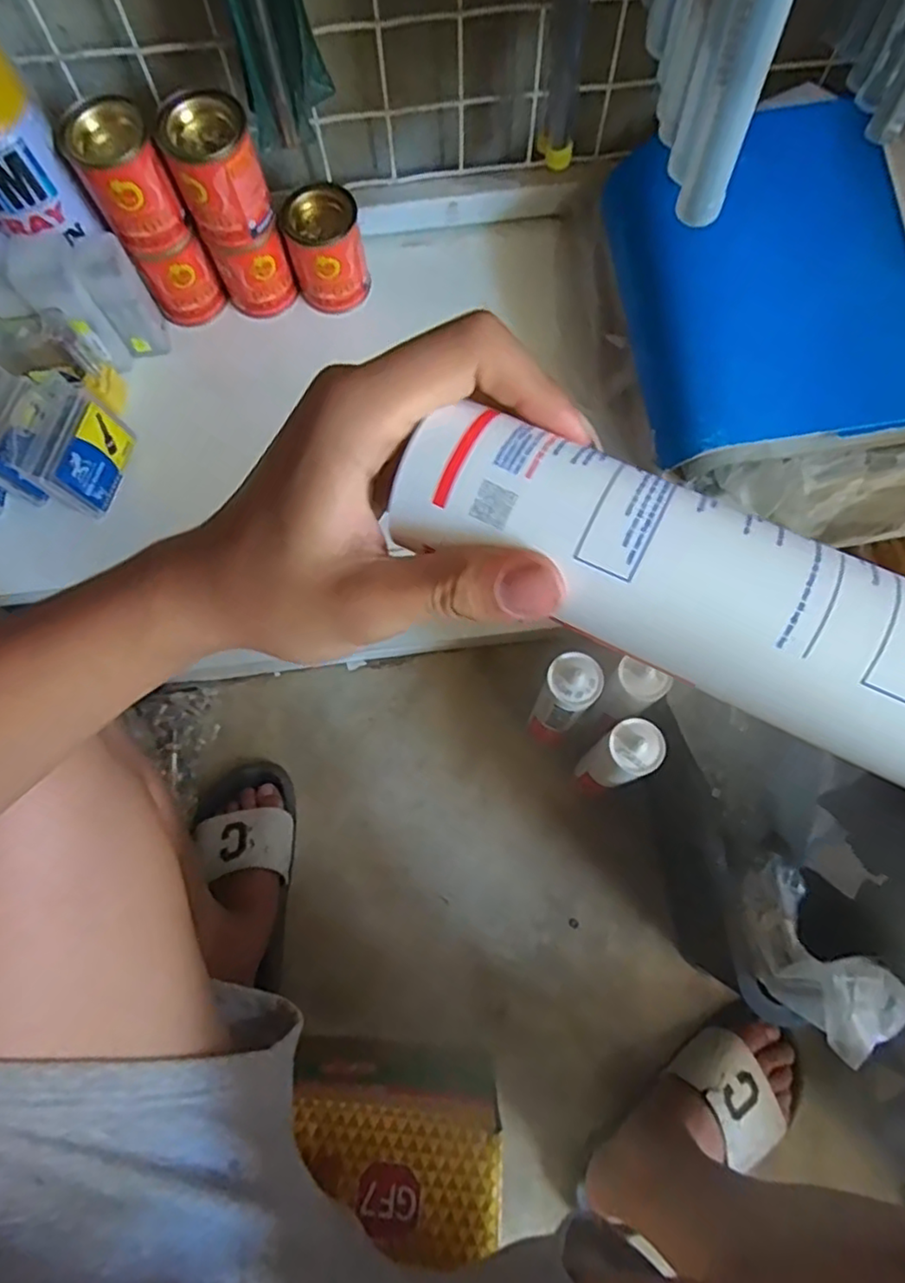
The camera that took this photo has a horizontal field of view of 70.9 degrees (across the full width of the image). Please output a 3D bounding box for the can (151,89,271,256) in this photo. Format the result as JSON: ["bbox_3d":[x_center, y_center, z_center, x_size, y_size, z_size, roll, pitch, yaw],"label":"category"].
[{"bbox_3d":[-0.154,-0.307,0.420,0.052,0.069,0.055,-1,72,2],"label":"can"}]

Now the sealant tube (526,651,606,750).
[{"bbox_3d":[0.110,0.069,0.654,0.050,0.205,0.062,31,76,11],"label":"sealant tube"}]

